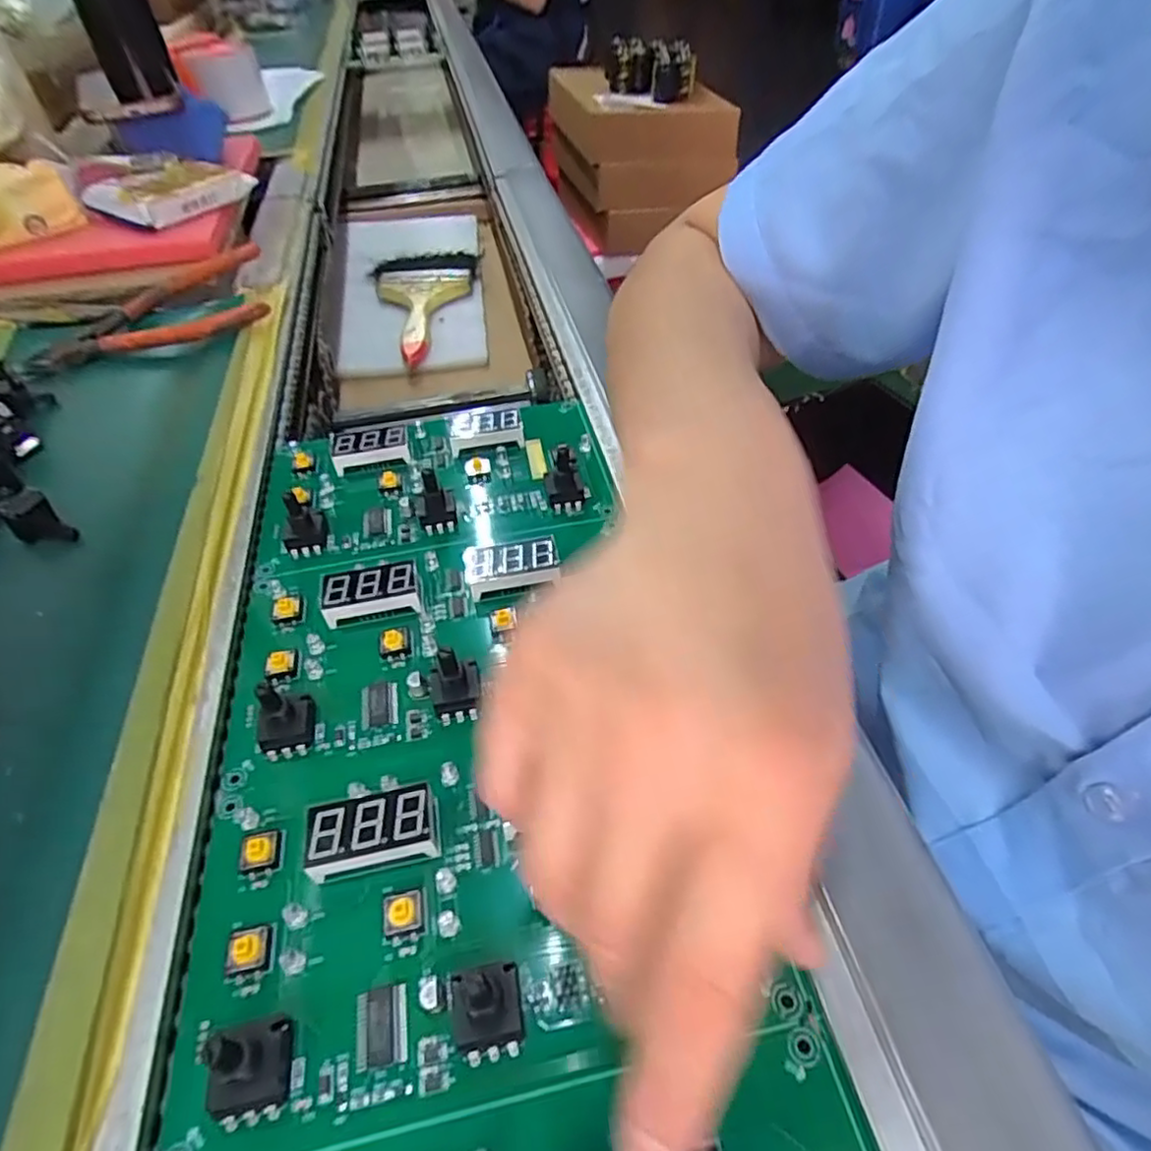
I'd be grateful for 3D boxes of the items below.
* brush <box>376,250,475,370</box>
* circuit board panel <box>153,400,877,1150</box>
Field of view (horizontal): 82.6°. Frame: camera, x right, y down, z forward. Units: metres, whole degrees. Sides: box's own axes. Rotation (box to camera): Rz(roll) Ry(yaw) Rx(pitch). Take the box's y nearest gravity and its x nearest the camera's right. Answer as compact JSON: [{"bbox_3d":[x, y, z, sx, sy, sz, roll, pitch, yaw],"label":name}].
[{"bbox_3d":[-0.163,-0.264,0.645,0.100,0.023,0.191,1,48,3],"label":"brush"},{"bbox_3d":[-0.043,0.061,0.222,0.167,0.023,0.384,-12,49,-8],"label":"circuit board panel"}]

